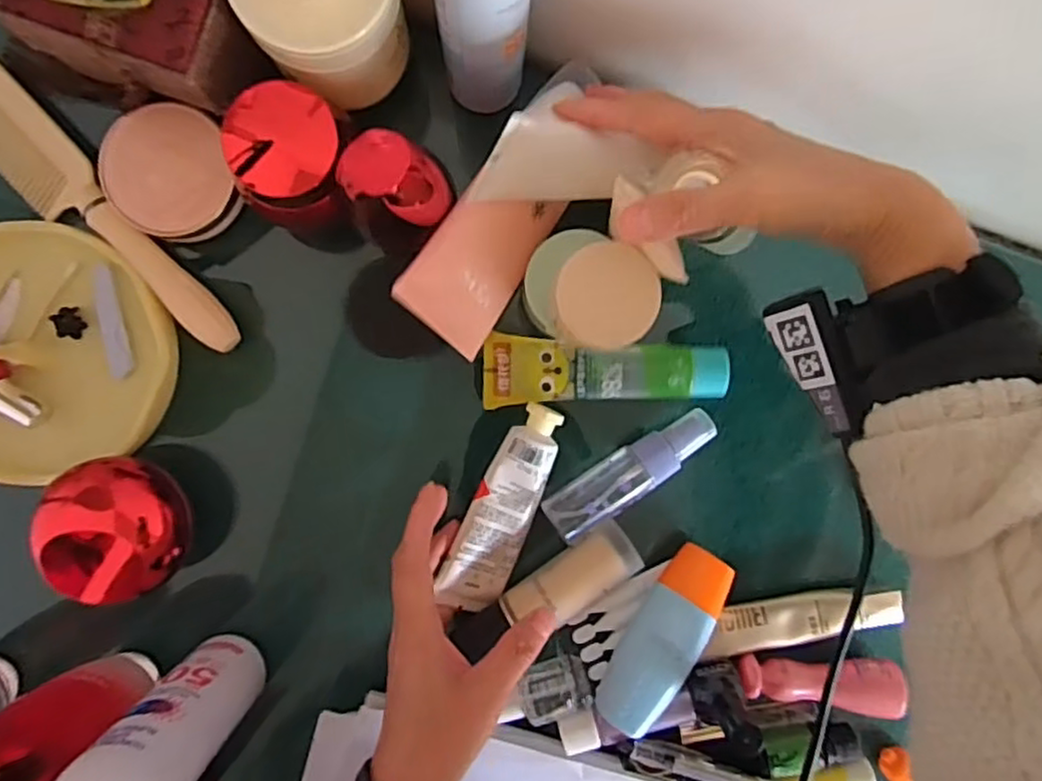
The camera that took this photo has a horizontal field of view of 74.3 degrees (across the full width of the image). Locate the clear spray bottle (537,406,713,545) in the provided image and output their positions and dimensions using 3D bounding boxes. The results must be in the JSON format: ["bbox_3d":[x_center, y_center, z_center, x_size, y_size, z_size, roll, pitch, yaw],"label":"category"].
[{"bbox_3d":[0.065,0.048,0.407,0.108,0.030,0.028,-35,92,-1],"label":"clear spray bottle"}]

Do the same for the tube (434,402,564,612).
[{"bbox_3d":[-0.009,0.069,0.399,0.039,0.015,0.124,22,95,-2],"label":"tube"}]

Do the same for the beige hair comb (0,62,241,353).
[{"bbox_3d":[-0.251,-0.104,0.391,0.044,0.009,0.226,-43,92,-1],"label":"beige hair comb"}]

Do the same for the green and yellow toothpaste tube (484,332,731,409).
[{"bbox_3d":[0.048,-0.012,0.397,0.138,0.022,0.039,-1,91,-2],"label":"green and yellow toothpaste tube"}]

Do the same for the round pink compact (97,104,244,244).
[{"bbox_3d":[-0.196,-0.120,0.383,0.067,0.020,0.069,0,91,-2],"label":"round pink compact"}]

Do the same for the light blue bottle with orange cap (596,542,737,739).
[{"bbox_3d":[0.083,0.141,0.393,0.041,0.025,0.106,31,90,-2],"label":"light blue bottle with orange cap"}]

